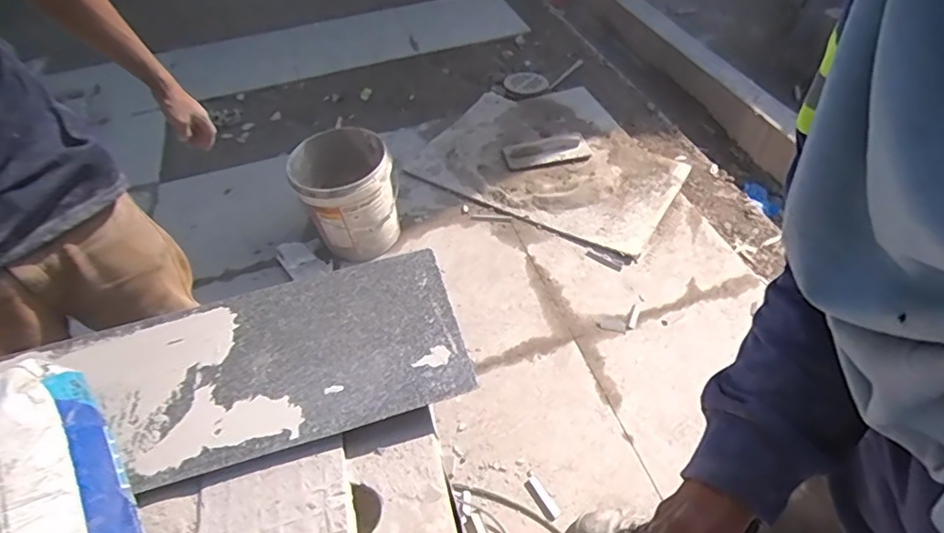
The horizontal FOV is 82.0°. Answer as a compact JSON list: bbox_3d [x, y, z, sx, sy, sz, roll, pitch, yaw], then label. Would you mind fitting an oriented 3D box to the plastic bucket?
[{"bbox_3d":[-0.378,-0.215,1.660,0.288,0.317,0.289,-22,45,-17],"label":"plastic bucket"}]

